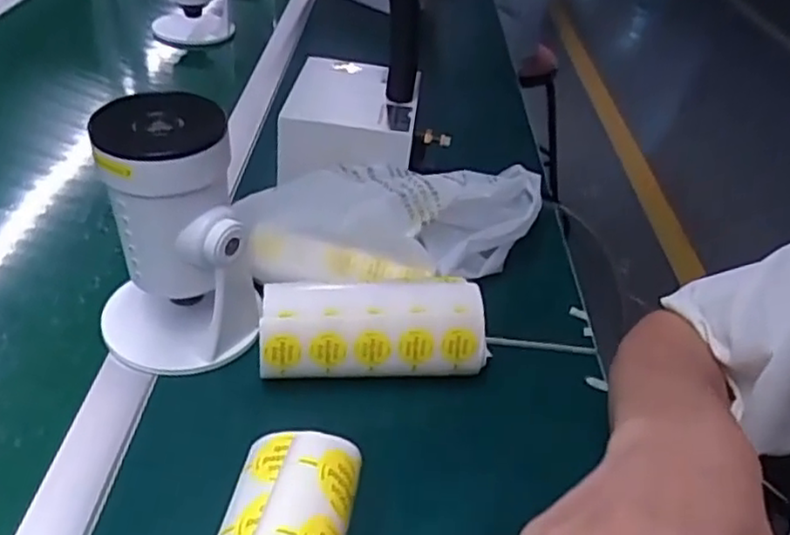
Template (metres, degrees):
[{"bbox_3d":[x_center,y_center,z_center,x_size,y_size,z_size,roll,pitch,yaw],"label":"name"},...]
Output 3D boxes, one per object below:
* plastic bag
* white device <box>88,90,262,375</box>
[{"bbox_3d":[-0.003,-0.044,0.616,0.271,0.080,0.127,7,38,-1],"label":"plastic bag"},{"bbox_3d":[-0.158,-0.019,0.488,0.110,0.176,0.087,-11,41,-22],"label":"white device"}]

